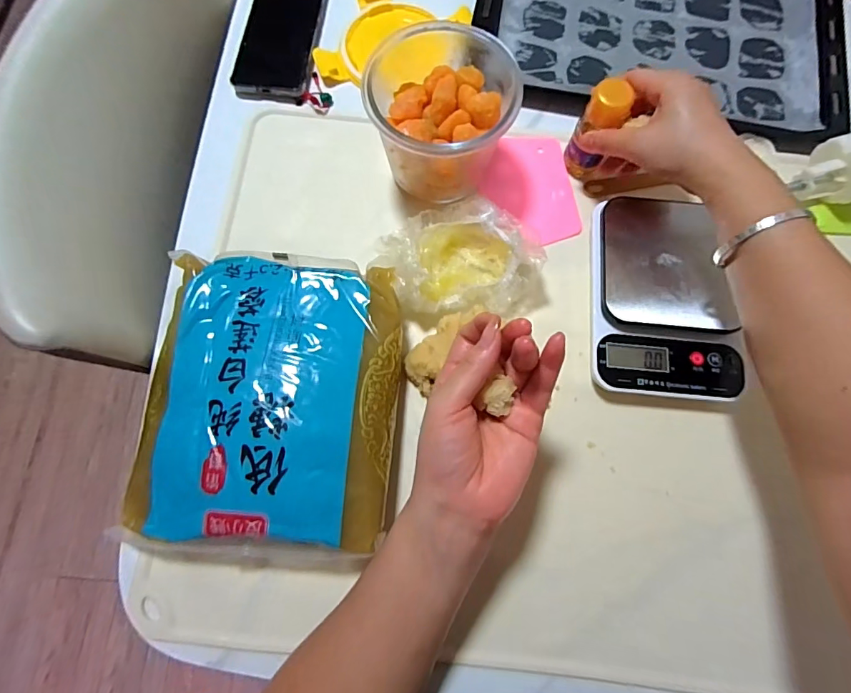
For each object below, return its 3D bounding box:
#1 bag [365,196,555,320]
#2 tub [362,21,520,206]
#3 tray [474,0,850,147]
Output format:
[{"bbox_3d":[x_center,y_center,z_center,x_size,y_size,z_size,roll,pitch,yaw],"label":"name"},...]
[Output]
[{"bbox_3d":[0.033,-0.078,0.395,0.152,0.062,0.092,-3,75,-1],"label":"bag"},{"bbox_3d":[0.014,-0.193,0.397,0.120,0.114,0.114,-9,75,-2],"label":"tub"},{"bbox_3d":[0.265,-0.389,0.502,0.394,0.024,0.310,15,76,4],"label":"tray"}]

